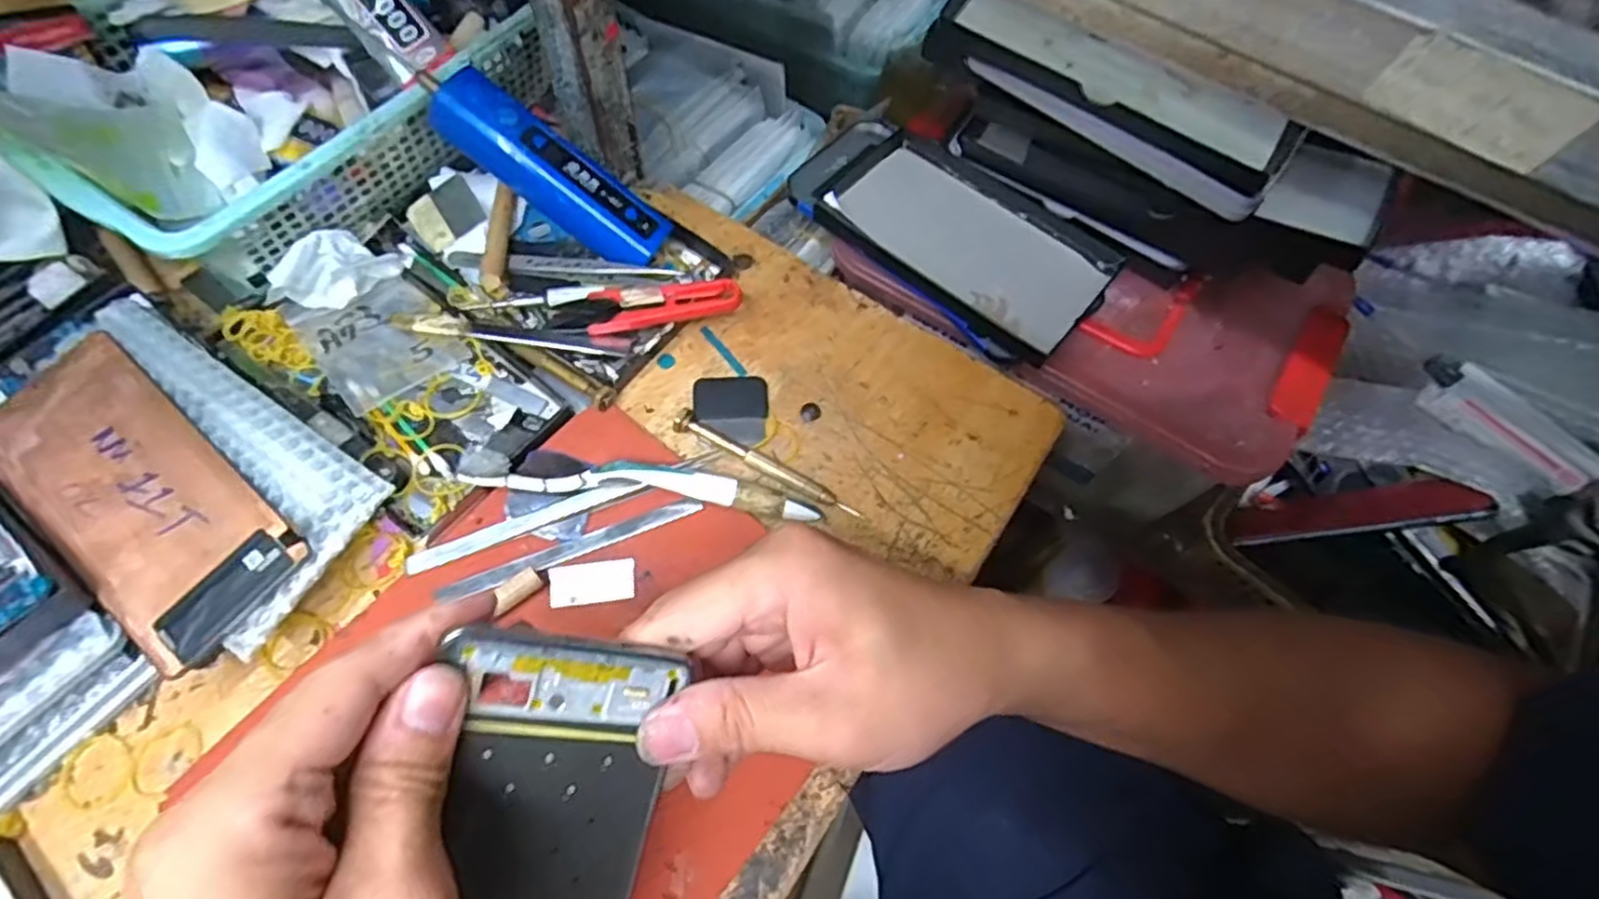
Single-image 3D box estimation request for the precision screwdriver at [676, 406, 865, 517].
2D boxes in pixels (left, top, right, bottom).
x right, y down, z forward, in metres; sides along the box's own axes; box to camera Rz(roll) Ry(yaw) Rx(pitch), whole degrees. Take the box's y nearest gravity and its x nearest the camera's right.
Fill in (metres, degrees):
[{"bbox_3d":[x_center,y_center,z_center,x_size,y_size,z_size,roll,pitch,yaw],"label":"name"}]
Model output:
[{"bbox_3d":[-0.017,0.007,0.372,0.104,0.009,0.011,25,66,8],"label":"precision screwdriver"}]

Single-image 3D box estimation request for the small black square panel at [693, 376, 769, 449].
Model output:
[{"bbox_3d":[-0.036,-0.021,0.387,0.039,0.004,0.042,-2,65,-4],"label":"small black square panel"}]

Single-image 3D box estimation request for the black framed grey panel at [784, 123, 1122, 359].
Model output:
[{"bbox_3d":[0.092,-0.142,0.467,0.205,0.023,0.100,38,69,14],"label":"black framed grey panel"}]

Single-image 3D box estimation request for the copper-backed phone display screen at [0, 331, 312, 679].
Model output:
[{"bbox_3d":[-0.288,0.018,0.319,0.154,0.004,0.071,43,75,10],"label":"copper-backed phone display screen"}]

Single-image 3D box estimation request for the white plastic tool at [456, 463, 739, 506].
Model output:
[{"bbox_3d":[-0.093,0.016,0.352,0.125,0.020,0.013,3,65,-2],"label":"white plastic tool"}]

